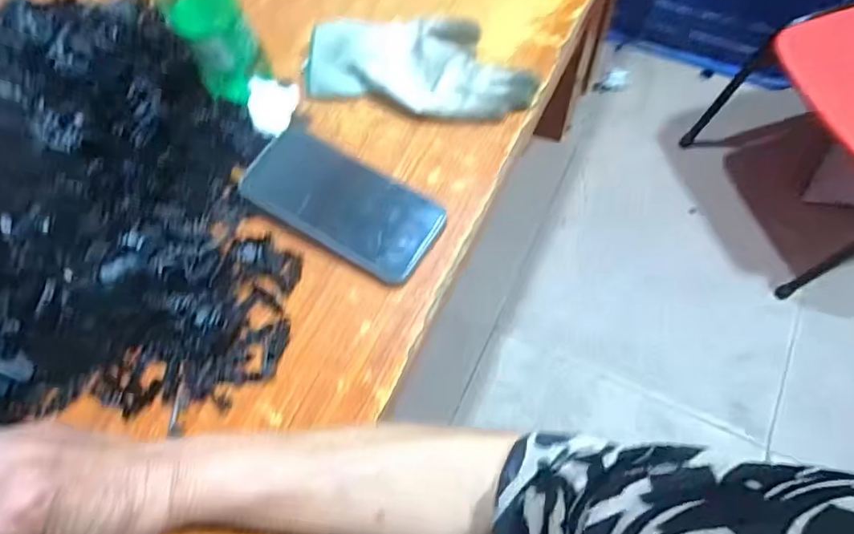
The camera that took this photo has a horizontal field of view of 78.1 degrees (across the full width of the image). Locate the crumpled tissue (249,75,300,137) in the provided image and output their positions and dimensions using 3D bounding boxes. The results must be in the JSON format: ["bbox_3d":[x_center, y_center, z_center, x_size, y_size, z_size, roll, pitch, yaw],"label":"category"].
[{"bbox_3d":[-0.139,-0.142,0.466,0.037,0.022,0.050,7,67,6],"label":"crumpled tissue"}]

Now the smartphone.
[{"bbox_3d":[-0.070,-0.056,0.436,0.168,0.012,0.080,31,72,15],"label":"smartphone"}]

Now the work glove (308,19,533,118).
[{"bbox_3d":[-0.007,-0.185,0.485,0.206,0.023,0.106,3,67,4],"label":"work glove"}]

